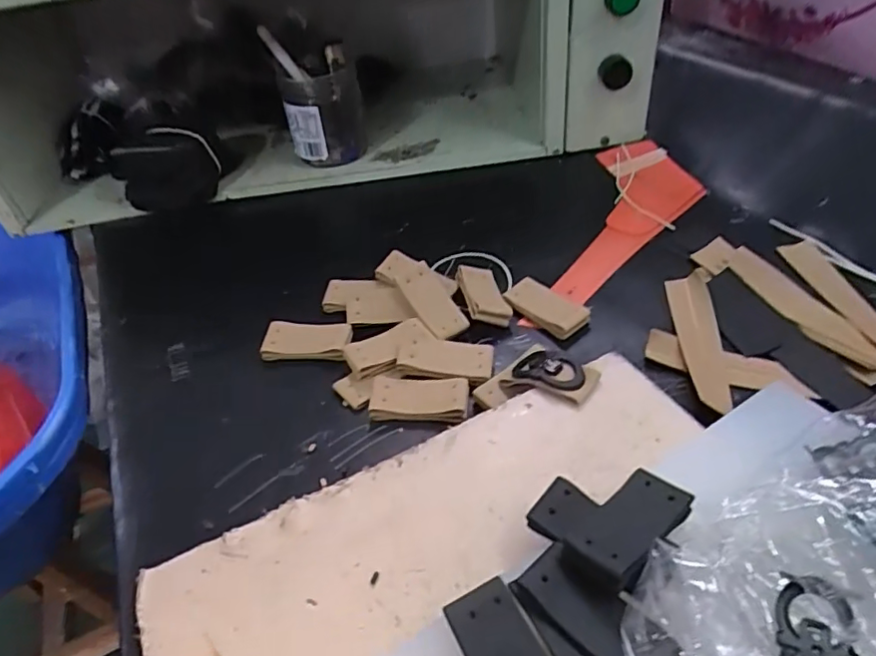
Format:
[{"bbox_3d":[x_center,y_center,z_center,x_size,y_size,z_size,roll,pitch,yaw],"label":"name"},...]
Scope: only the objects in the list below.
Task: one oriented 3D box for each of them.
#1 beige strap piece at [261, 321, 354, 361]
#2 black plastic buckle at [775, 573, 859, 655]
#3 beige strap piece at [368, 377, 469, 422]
[{"bbox_3d":[-0.095,0.009,0.426,0.060,0.017,0.028,0,43,9],"label":"beige strap piece"},{"bbox_3d":[0.141,0.116,0.214,0.027,0.011,0.048,9,44,19],"label":"black plastic buckle"},{"bbox_3d":[-0.012,0.047,0.382,0.063,0.010,0.031,0,43,10],"label":"beige strap piece"}]

